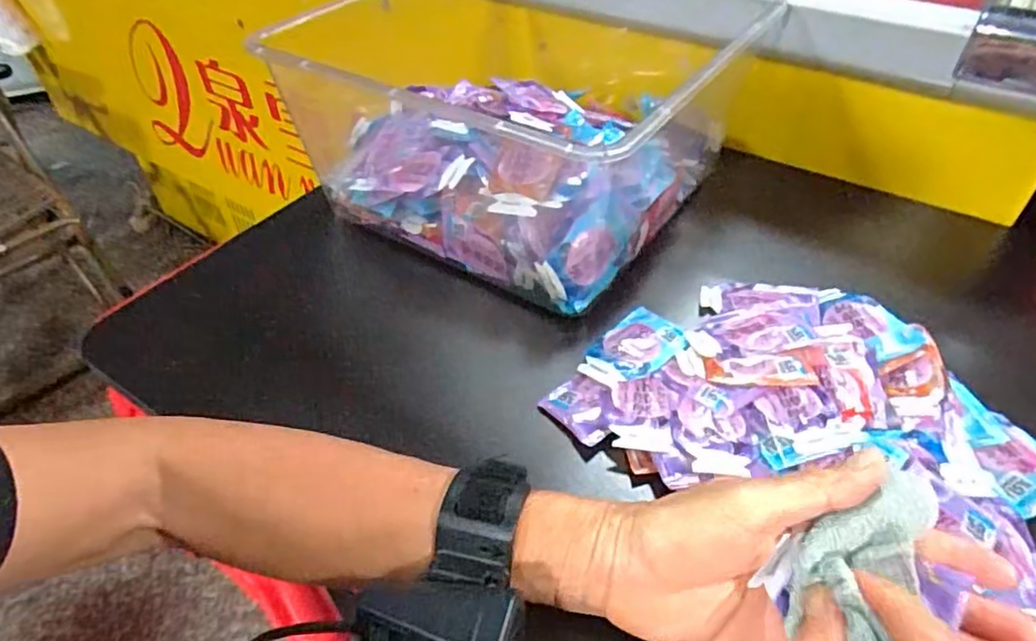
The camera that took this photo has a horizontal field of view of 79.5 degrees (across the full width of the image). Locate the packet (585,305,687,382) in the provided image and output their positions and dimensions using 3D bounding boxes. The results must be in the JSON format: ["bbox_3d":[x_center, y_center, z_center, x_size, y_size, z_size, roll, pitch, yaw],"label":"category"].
[{"bbox_3d":[0.081,0.016,0.412,0.046,0.007,0.064,35,56,30],"label":"packet"}]

